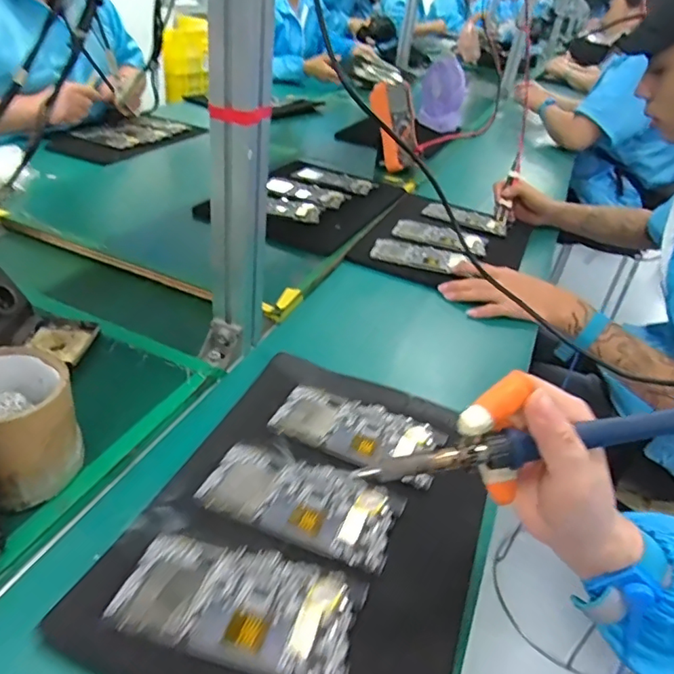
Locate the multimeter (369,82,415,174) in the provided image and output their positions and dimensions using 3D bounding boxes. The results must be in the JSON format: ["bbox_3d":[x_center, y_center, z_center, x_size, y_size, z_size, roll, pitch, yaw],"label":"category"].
[{"bbox_3d":[0.133,-0.459,1.167,0.088,0.178,0.062,-25,20,-39],"label":"multimeter"}]

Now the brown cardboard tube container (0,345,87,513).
[{"bbox_3d":[-0.241,0.065,0.412,0.097,0.093,0.070,32,41,31],"label":"brown cardboard tube container"}]

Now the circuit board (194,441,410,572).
[{"bbox_3d":[-0.029,0.128,0.432,0.155,0.007,0.079,18,35,14],"label":"circuit board"}]

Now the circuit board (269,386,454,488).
[{"bbox_3d":[0.021,0.086,0.509,0.155,0.006,0.077,19,35,16],"label":"circuit board"}]

